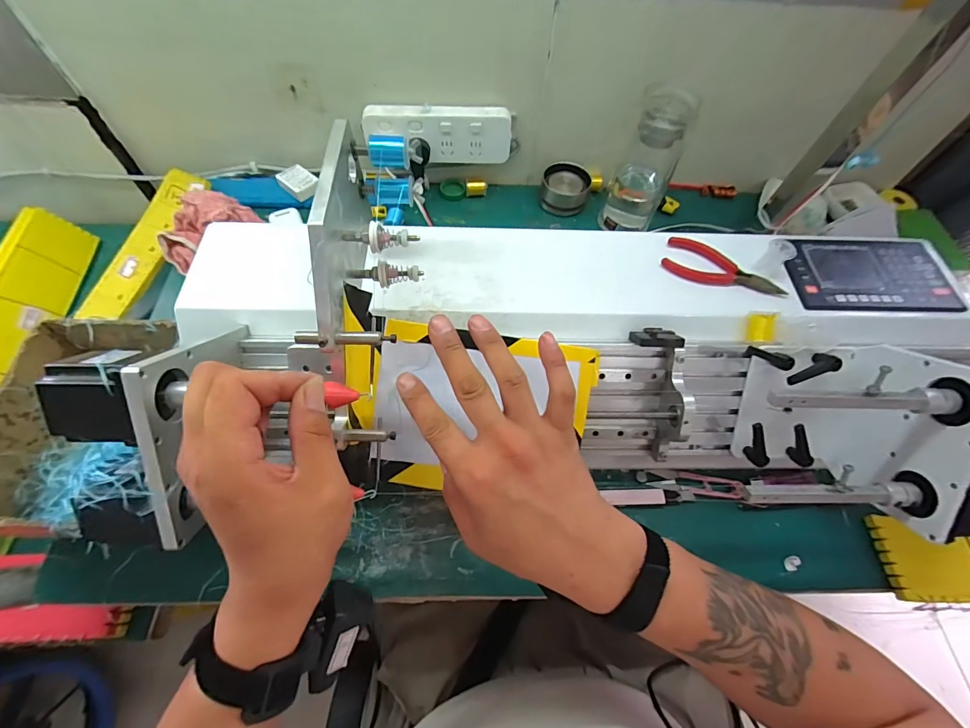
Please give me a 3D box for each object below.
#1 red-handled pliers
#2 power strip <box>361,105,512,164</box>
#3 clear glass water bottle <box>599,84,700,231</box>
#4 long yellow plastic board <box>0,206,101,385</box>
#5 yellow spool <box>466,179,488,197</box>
[{"bbox_3d":[0.249,-0.096,0.433,0.122,0.010,0.050,23,63,9],"label":"red-handled pliers"},{"bbox_3d":[-0.066,-0.327,0.592,0.203,0.072,0.027,-3,62,-5],"label":"power strip"},{"bbox_3d":[0.218,-0.263,0.566,0.075,0.187,0.075,17,62,6],"label":"clear glass water bottle"},{"bbox_3d":[-0.652,-0.070,0.577,0.022,0.090,0.351,-22,58,25],"label":"long yellow plastic board"},{"bbox_3d":[-0.014,-0.280,0.660,0.033,0.020,0.021,-2,62,-4],"label":"yellow spool"}]

